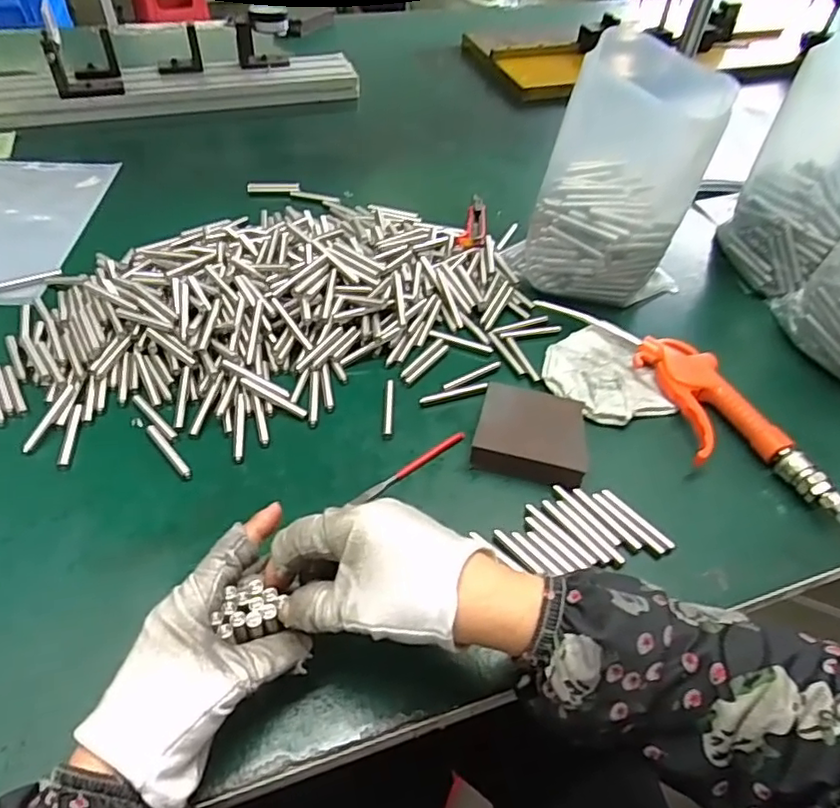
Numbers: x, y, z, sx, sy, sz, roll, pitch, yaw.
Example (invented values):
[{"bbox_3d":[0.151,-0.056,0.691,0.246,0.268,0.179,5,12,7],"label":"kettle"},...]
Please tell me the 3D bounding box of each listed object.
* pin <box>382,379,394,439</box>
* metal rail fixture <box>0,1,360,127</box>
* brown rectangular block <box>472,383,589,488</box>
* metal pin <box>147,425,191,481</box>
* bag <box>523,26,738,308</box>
[{"bbox_3d":[-0.024,0.002,0.476,0.008,0.004,0.057,2,47,-1],"label":"pin"},{"bbox_3d":[-0.334,-0.472,0.846,0.488,0.098,0.097,-14,49,-16],"label":"metal rail fixture"},{"bbox_3d":[0.083,0.020,0.445,0.078,0.023,0.070,12,47,8],"label":"brown rectangular block"},{"bbox_3d":[-0.184,0.033,0.439,0.008,0.004,0.061,-32,56,-29],"label":"metal pin"},{"bbox_3d":[0.173,-0.193,0.528,0.134,0.198,0.097,26,51,20],"label":"bag"}]

